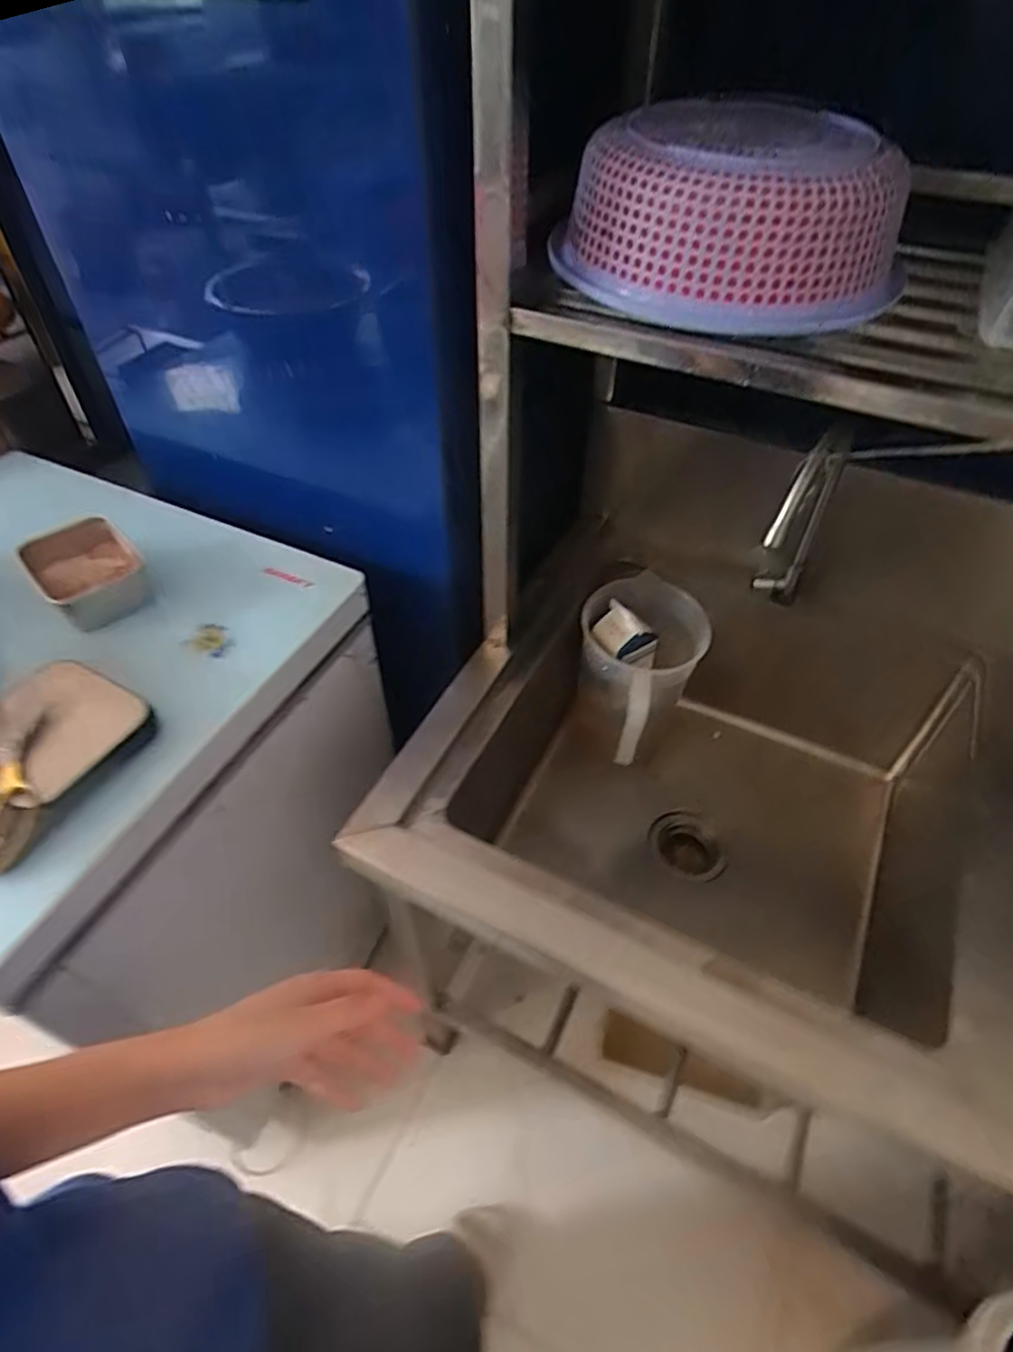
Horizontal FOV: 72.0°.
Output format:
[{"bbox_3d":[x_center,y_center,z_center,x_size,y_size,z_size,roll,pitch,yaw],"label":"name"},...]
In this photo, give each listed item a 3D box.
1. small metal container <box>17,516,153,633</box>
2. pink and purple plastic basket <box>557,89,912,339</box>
[{"bbox_3d":[-0.484,-0.123,0.808,0.111,0.057,0.156,-33,56,-26],"label":"small metal container"},{"bbox_3d":[0.189,-0.392,0.593,0.246,0.108,0.229,-7,49,-6],"label":"pink and purple plastic basket"}]

